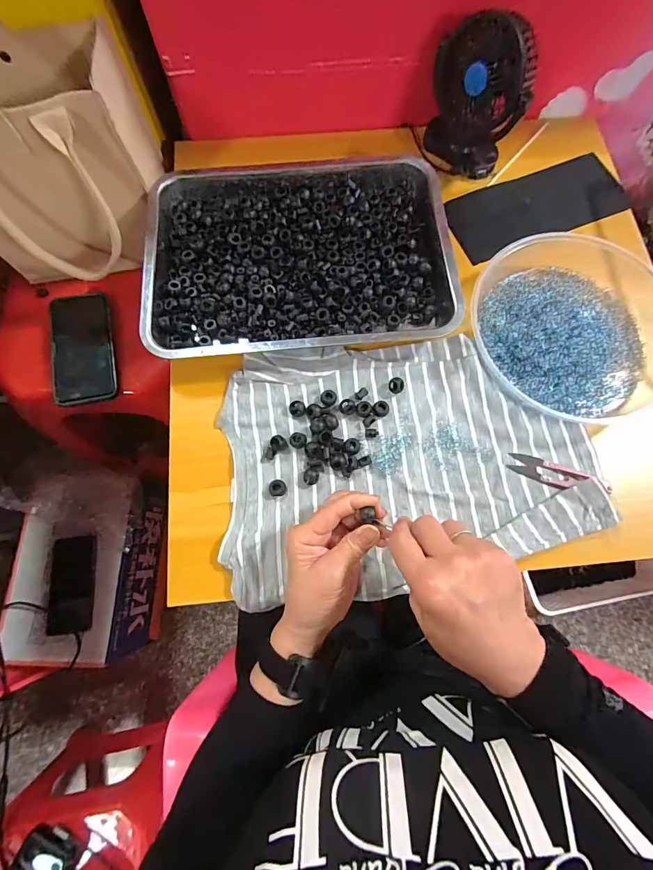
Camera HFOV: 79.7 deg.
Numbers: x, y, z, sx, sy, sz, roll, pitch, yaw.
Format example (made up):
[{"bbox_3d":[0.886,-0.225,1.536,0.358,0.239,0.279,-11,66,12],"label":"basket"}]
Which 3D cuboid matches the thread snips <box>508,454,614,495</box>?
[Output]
[{"bbox_3d":[0.241,0.041,0.403,0.099,0.013,0.025,19,74,5],"label":"thread snips"}]

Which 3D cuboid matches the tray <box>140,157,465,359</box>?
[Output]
[{"bbox_3d":[-0.033,-0.223,0.460,0.337,0.038,0.271,-3,73,-2],"label":"tray"}]

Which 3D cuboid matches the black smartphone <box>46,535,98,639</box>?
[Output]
[{"bbox_3d":[-0.461,0.269,0.708,0.082,0.012,0.161,-6,73,-2],"label":"black smartphone"}]

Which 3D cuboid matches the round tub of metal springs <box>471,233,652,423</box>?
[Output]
[{"bbox_3d":[0.278,-0.131,0.437,0.227,0.043,0.238,0,73,0],"label":"round tub of metal springs"}]

